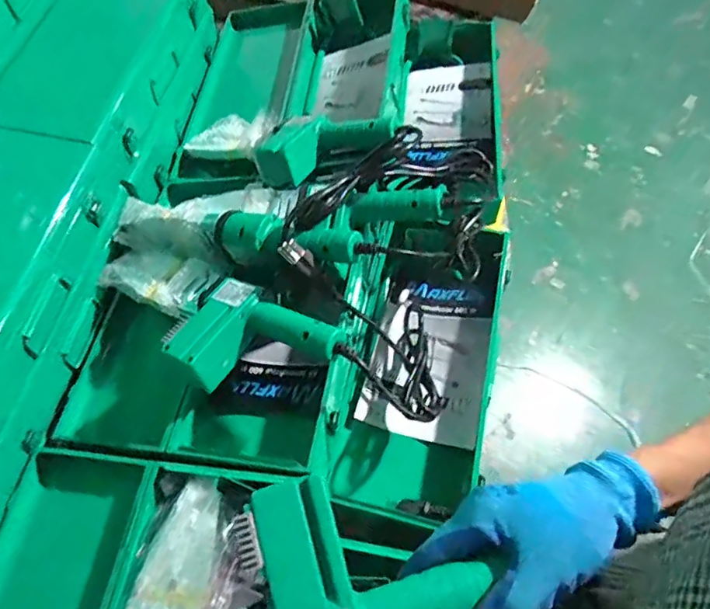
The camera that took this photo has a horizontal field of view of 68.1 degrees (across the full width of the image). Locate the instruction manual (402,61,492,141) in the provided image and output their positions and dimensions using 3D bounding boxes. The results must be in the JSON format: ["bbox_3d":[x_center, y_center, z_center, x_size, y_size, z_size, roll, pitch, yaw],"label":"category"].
[{"bbox_3d":[0.146,-0.318,0.826,0.133,0.020,0.158,-2,64,17],"label":"instruction manual"}]

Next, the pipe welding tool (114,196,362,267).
[{"bbox_3d":[-0.138,-0.078,0.584,0.323,0.064,0.068,7,59,26],"label":"pipe welding tool"}]

